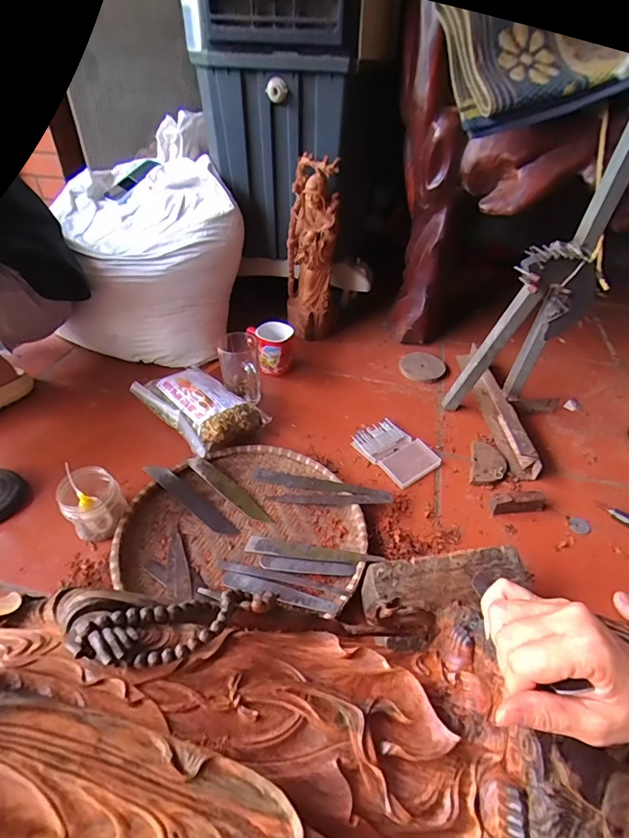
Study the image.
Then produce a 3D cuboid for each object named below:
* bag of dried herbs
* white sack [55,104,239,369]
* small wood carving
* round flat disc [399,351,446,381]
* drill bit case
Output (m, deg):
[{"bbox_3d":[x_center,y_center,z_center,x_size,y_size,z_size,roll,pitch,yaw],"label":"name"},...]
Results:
[{"bbox_3d":[-0.217,-0.019,0.800,0.231,0.074,0.144,30,49,30],"label":"bag of dried herbs"},{"bbox_3d":[-0.367,-0.408,1.005,0.388,0.346,0.487,-7,42,-12],"label":"white sack"},{"bbox_3d":[-0.007,-0.351,0.968,0.107,0.366,0.096,-2,41,-3],"label":"small wood carving"},{"bbox_3d":[0.238,-0.116,0.971,0.098,0.017,0.101,0,41,0],"label":"round flat disc"},{"bbox_3d":[0.143,0.052,0.774,0.104,0.016,0.134,-27,48,-28],"label":"drill bit case"}]

